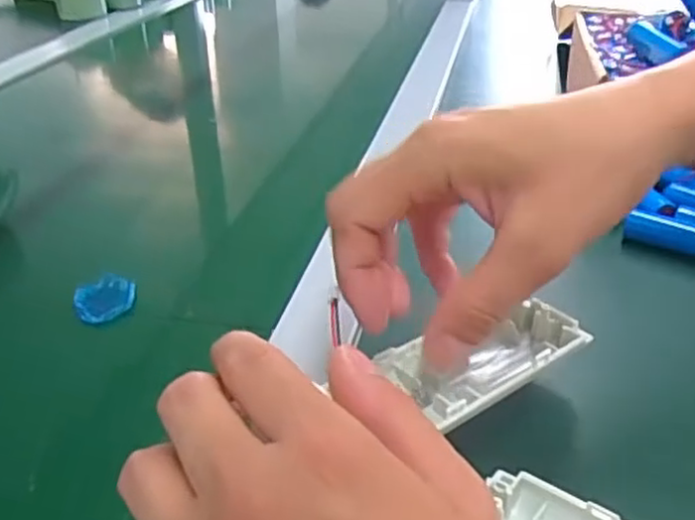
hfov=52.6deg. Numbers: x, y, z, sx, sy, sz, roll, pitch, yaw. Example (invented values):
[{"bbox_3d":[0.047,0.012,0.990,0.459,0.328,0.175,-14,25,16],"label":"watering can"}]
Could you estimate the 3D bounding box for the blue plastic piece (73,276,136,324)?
[{"bbox_3d":[-0.126,0.020,0.366,0.030,0.007,0.034,-11,32,-15],"label":"blue plastic piece"}]

